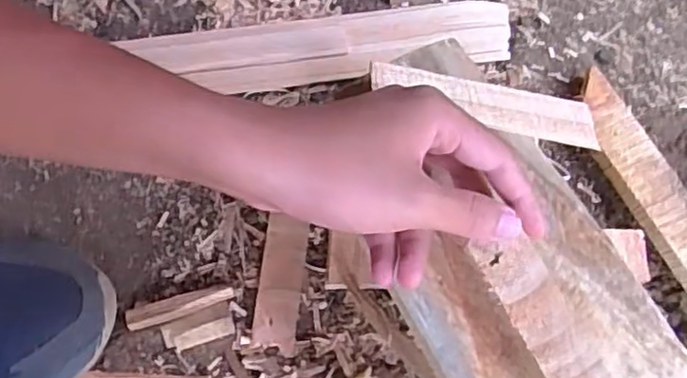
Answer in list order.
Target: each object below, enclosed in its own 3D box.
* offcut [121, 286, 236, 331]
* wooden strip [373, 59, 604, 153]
[{"bbox_3d":[-0.112,0.082,0.453,0.073,0.014,0.013,-13,71,-6],"label":"offcut"},{"bbox_3d":[0.088,-0.048,0.383,0.138,0.004,0.037,8,54,-17],"label":"wooden strip"}]

